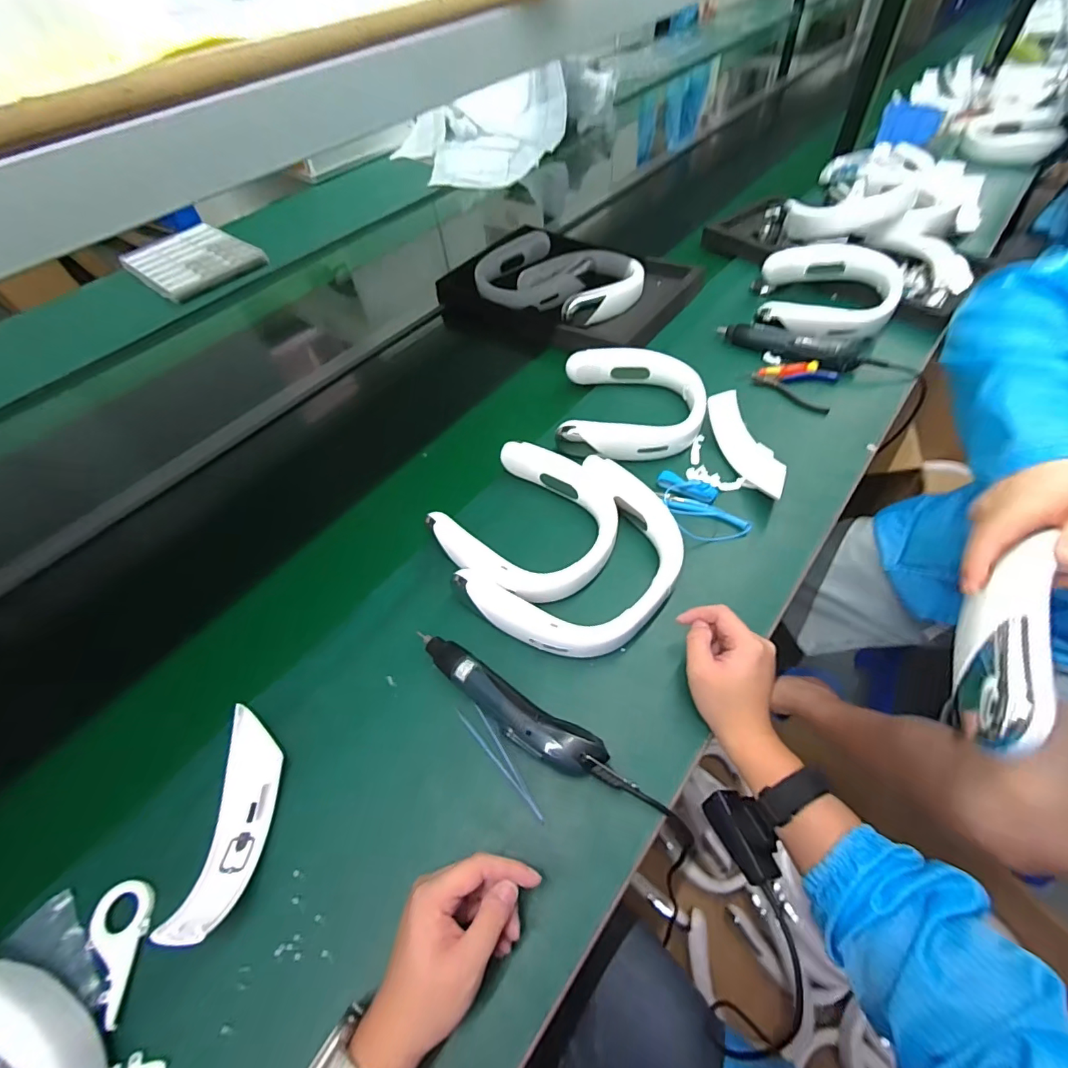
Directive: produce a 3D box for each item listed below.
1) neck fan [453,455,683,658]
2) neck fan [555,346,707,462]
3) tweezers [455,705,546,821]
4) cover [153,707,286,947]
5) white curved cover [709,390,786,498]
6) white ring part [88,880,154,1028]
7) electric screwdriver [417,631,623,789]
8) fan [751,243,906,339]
[{"bbox_3d":[0.061,0.039,0.560,0.180,0.056,0.246,36,64,27],"label":"neck fan"},{"bbox_3d":[0.141,-0.184,0.713,0.201,0.049,0.205,4,54,8],"label":"neck fan"},{"bbox_3d":[-0.030,0.209,0.459,0.021,0.007,0.124,-34,58,-19],"label":"tweezers"},{"bbox_3d":[-0.263,0.242,0.433,0.053,0.047,0.180,-6,53,1],"label":"cover"},{"bbox_3d":[0.284,-0.119,0.659,0.049,0.047,0.168,-16,54,-7],"label":"white curved cover"},{"bbox_3d":[-0.337,0.334,0.395,0.047,0.006,0.093,-12,54,-4],"label":"white ring part"},{"bbox_3d":[-0.024,0.170,0.478,0.239,0.037,0.049,25,60,21],"label":"electric screwdriver"},{"bbox_3d":[0.481,-0.394,0.810,0.199,0.072,0.203,13,56,14],"label":"fan"}]

